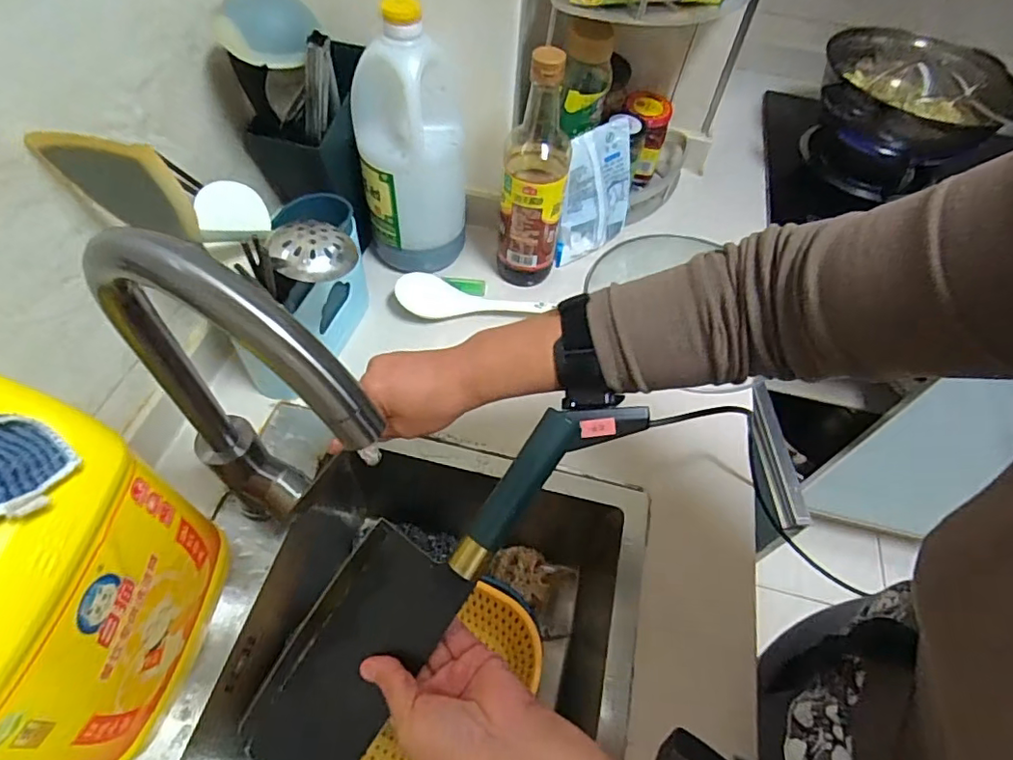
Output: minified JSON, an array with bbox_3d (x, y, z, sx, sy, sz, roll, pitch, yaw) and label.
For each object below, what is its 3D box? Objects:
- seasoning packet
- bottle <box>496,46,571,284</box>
[{"bbox_3d":[0.116,-0.238,0.715,0.131,0.153,0.021,-29,45,-23],"label":"seasoning packet"},{"bbox_3d":[0.031,-0.223,0.629,0.070,0.272,0.068,7,55,0],"label":"bottle"}]

